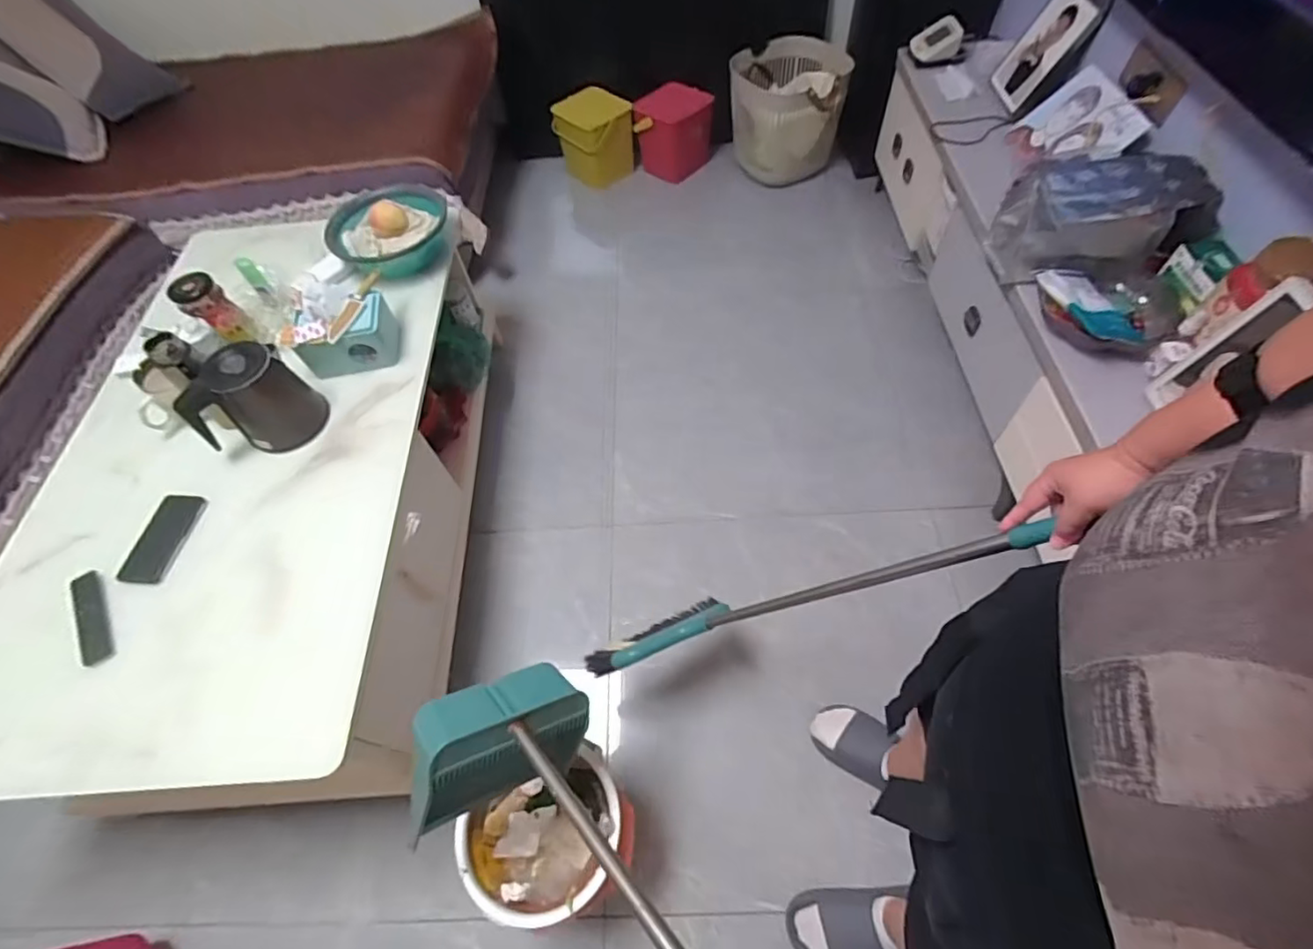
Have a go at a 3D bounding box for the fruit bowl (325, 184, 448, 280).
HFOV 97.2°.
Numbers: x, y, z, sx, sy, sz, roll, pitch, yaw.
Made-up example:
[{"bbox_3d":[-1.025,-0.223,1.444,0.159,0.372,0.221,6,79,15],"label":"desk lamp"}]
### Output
[{"bbox_3d":[-0.598,-0.563,1.318,0.246,0.099,0.237,-2,57,4],"label":"fruit bowl"}]

